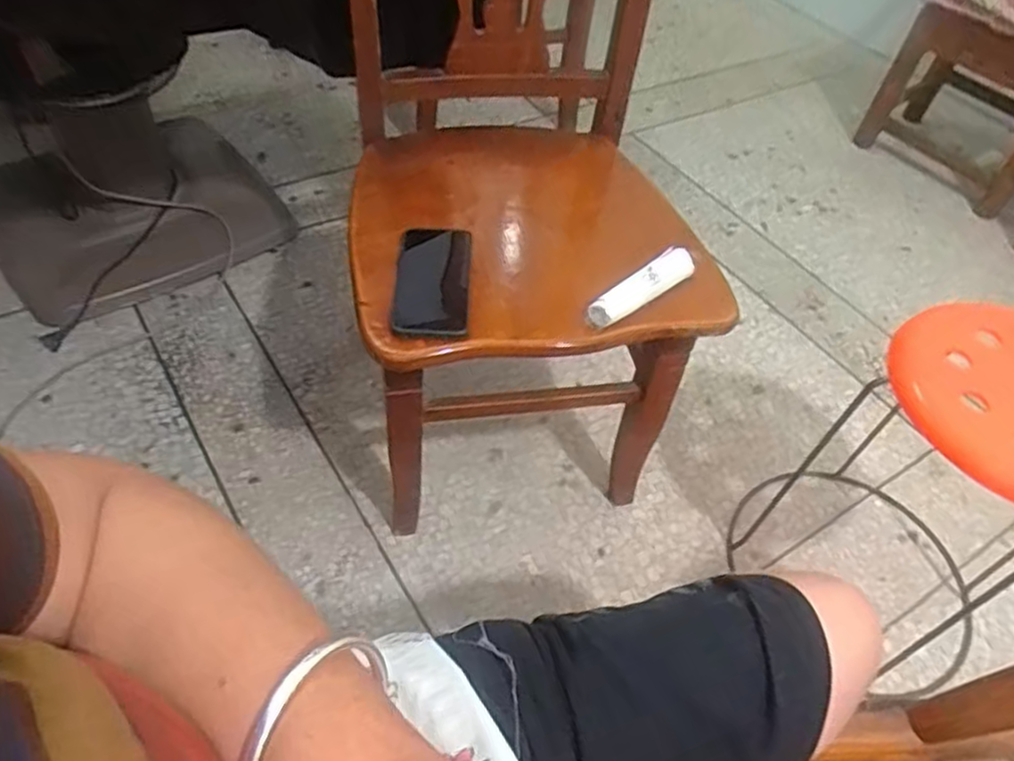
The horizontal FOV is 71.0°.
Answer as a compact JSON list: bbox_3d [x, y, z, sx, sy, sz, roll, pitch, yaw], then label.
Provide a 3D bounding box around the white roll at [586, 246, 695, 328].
[{"bbox_3d":[0.143,-0.097,0.746,0.156,0.023,0.029,-33,61,-28],"label":"white roll"}]

